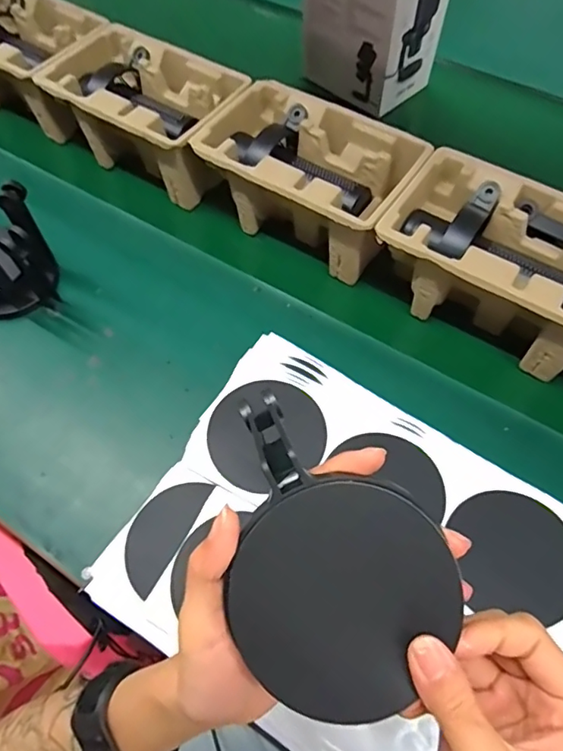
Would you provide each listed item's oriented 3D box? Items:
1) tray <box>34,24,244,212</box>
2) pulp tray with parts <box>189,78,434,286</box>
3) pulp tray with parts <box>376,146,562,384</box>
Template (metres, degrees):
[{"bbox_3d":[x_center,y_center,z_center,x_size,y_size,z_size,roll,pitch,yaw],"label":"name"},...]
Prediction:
[{"bbox_3d":[-0.166,-0.325,0.656,0.228,0.087,0.149,27,65,12],"label":"tray"},{"bbox_3d":[0.029,-0.218,0.603,0.233,0.106,0.143,31,66,14],"label":"pulp tray with parts"},{"bbox_3d":[0.218,-0.112,0.538,0.226,0.100,0.142,30,66,13],"label":"pulp tray with parts"}]

